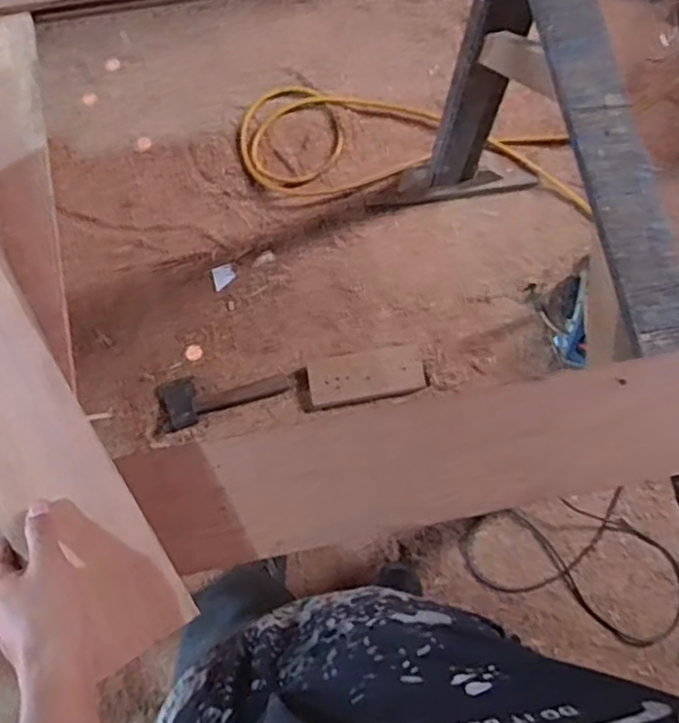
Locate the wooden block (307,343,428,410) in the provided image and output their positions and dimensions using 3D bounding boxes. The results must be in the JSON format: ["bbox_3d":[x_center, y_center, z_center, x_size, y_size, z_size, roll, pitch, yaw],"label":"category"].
[{"bbox_3d":[0.060,0.035,1.513,0.253,0.035,0.104,-11,77,9],"label":"wooden block"}]

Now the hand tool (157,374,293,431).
[{"bbox_3d":[-0.252,0.057,1.496,0.274,0.047,0.100,-21,78,-6],"label":"hand tool"}]

